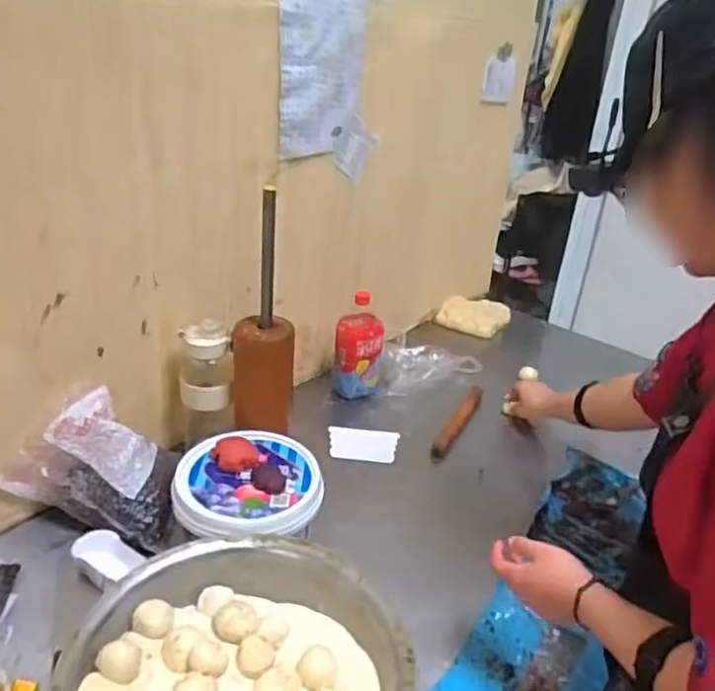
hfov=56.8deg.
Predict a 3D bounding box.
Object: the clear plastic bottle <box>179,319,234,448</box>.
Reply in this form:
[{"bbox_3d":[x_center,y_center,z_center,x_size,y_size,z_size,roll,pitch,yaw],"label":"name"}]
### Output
[{"bbox_3d":[-0.248,0.072,1.084,0.081,0.225,0.072,-3,28,-15],"label":"clear plastic bottle"}]

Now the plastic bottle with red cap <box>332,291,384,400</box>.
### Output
[{"bbox_3d":[0.003,0.004,1.329,0.091,0.204,0.071,-8,30,-24],"label":"plastic bottle with red cap"}]

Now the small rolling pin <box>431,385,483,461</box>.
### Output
[{"bbox_3d":[0.201,0.144,1.303,0.035,0.026,0.273,17,30,22],"label":"small rolling pin"}]

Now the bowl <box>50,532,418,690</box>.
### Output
[{"bbox_3d":[-0.131,0.368,0.703,0.357,0.109,0.337,4,27,-2],"label":"bowl"}]

